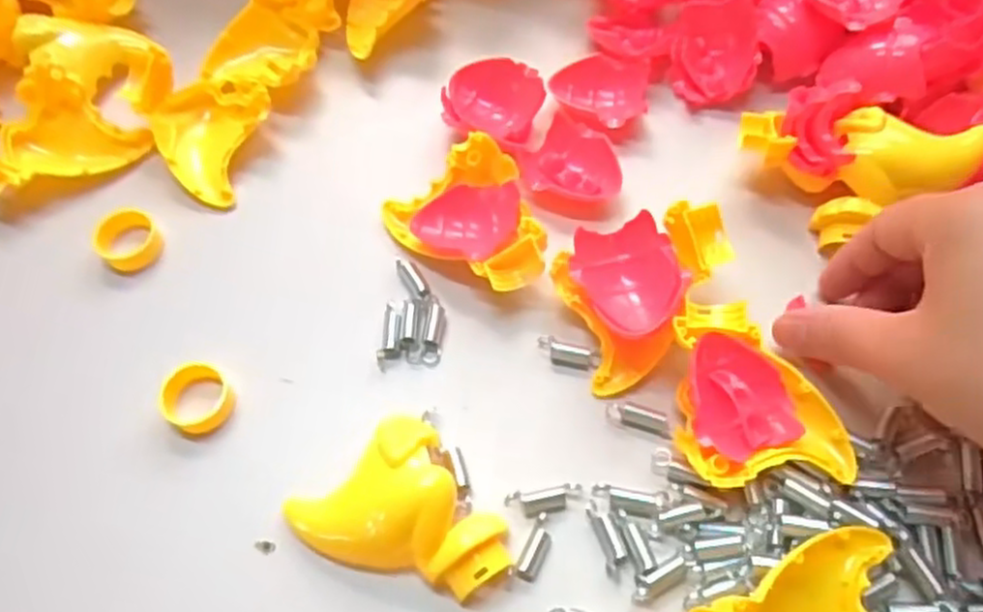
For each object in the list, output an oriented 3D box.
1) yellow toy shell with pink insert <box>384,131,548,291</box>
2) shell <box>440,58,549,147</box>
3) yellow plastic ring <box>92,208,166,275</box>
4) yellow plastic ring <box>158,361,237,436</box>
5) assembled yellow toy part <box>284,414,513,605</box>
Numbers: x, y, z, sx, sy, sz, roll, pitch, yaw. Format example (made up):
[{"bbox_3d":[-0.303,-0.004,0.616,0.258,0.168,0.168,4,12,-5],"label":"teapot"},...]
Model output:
[{"bbox_3d":[-0.007,-0.033,0.313,0.052,0.025,0.064,-26,64,-12],"label":"yellow toy shell with pink insert"},{"bbox_3d":[0.000,-0.091,0.346,0.043,0.020,0.039,20,64,13],"label":"shell"},{"bbox_3d":[-0.155,-0.028,0.329,0.026,0.015,0.023,-36,66,-16],"label":"yellow plastic ring"},{"bbox_3d":[-0.113,0.035,0.295,0.025,0.012,0.025,-1,61,2],"label":"yellow plastic ring"},{"bbox_3d":[-0.030,0.074,0.262,0.054,0.023,0.065,-40,67,-18],"label":"assembled yellow toy part"}]

